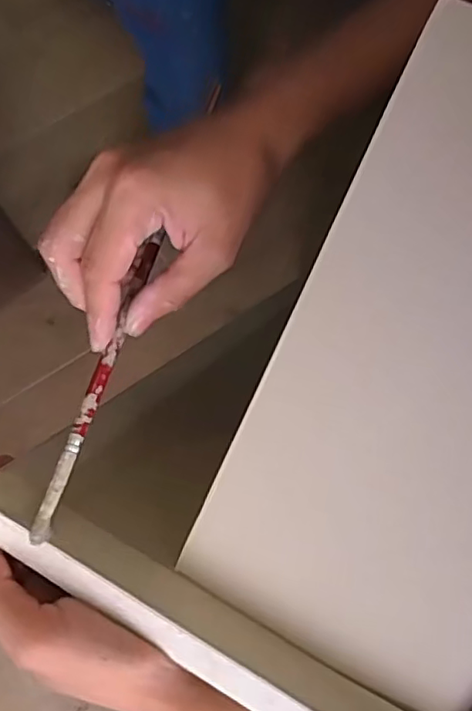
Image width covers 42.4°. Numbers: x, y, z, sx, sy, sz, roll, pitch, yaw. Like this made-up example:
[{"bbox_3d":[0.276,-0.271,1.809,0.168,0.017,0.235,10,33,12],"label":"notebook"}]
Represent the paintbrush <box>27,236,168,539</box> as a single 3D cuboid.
[{"bbox_3d":[-0.071,0.013,0.319,0.009,0.007,0.168,15,69,6],"label":"paintbrush"}]

